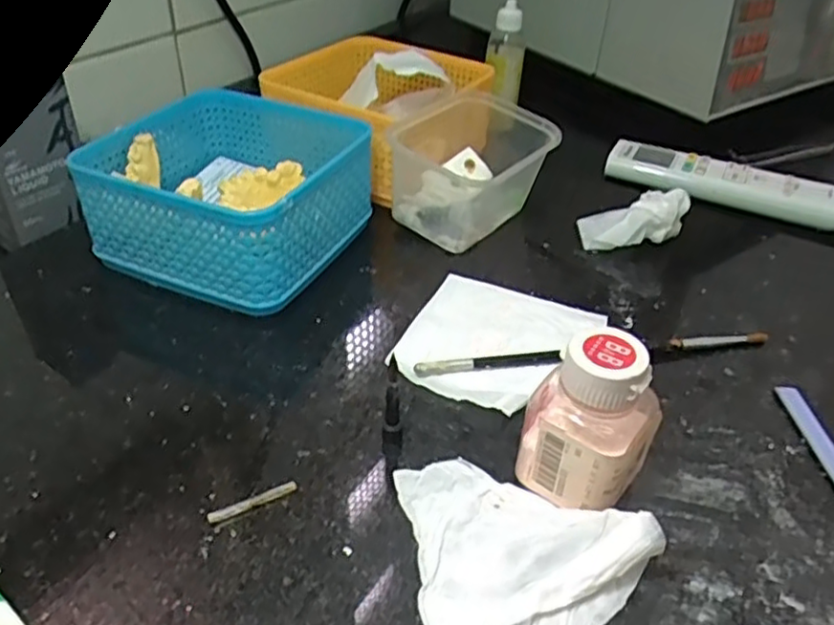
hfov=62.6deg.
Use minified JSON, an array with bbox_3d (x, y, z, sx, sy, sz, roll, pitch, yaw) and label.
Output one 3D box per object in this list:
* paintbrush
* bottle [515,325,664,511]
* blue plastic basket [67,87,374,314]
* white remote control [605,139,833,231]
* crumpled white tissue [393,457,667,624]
[{"bbox_3d":[0.091,0.021,0.345,0.186,0.009,0.009,-5,39,-10],"label":"paintbrush"},{"bbox_3d":[0.065,0.044,0.263,0.046,0.070,0.033,21,42,22],"label":"bottle"},{"bbox_3d":[-0.111,-0.072,0.410,0.137,0.064,0.132,16,40,17],"label":"blue plastic basket"},{"bbox_3d":[0.241,-0.103,0.536,0.177,0.028,0.037,19,41,20],"label":"white remote control"},{"bbox_3d":[0.027,0.085,0.250,0.090,0.022,0.078,31,47,32],"label":"crumpled white tissue"}]

